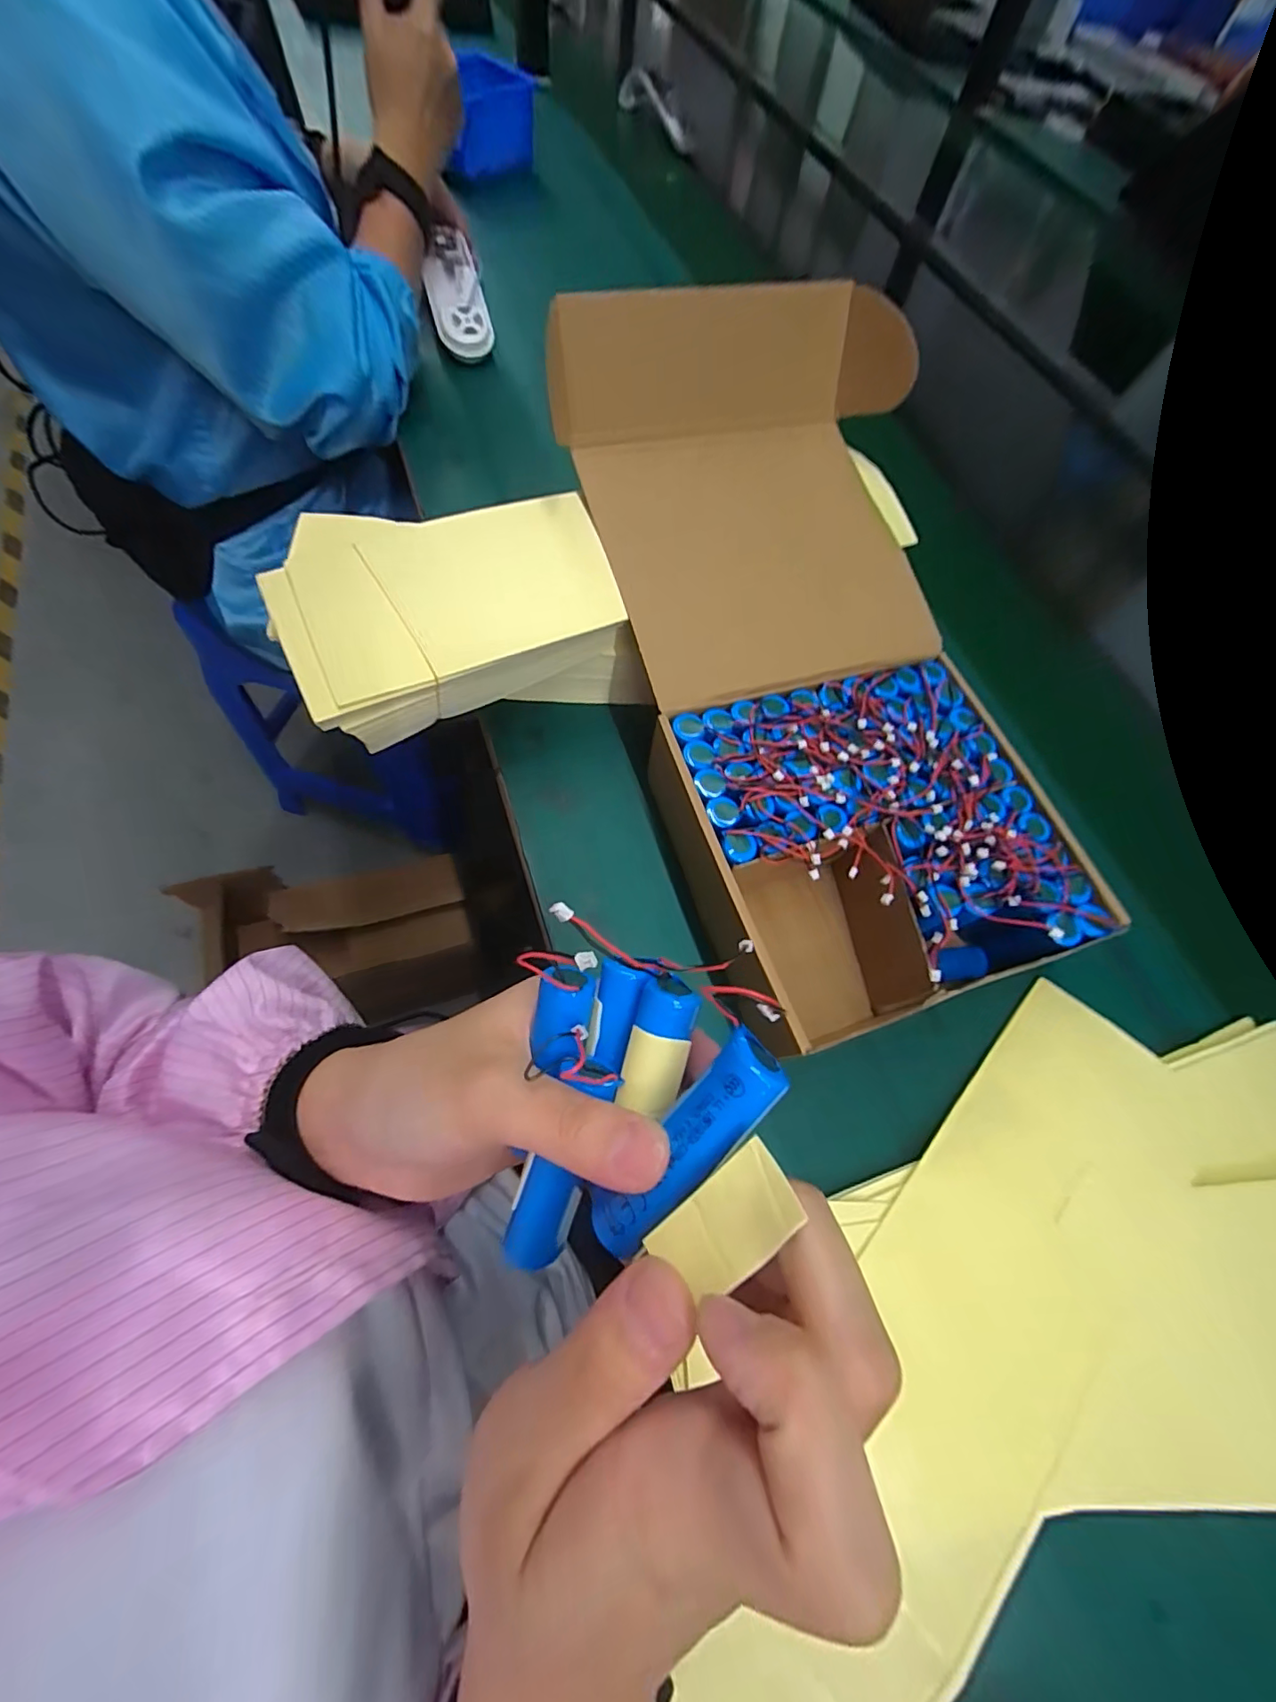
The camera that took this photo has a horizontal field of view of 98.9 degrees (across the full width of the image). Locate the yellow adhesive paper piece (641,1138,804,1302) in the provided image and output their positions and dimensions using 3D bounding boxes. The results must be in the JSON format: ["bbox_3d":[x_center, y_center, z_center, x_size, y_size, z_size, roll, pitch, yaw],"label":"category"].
[{"bbox_3d":[0.020,0.088,0.128,0.037,0.004,0.020,-46,44,6],"label":"yellow adhesive paper piece"}]

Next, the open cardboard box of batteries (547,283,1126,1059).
[{"bbox_3d":[0.103,-0.116,0.335,0.228,0.102,0.435,-11,80,-8],"label":"open cardboard box of batteries"}]

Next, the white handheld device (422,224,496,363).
[{"bbox_3d":[-0.181,-0.553,0.540,0.054,0.028,0.134,-12,84,-9],"label":"white handheld device"}]

